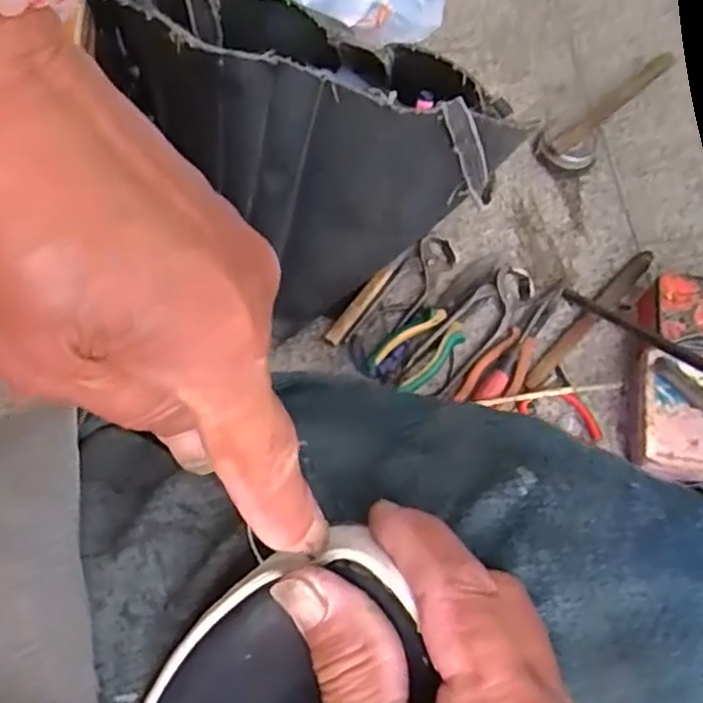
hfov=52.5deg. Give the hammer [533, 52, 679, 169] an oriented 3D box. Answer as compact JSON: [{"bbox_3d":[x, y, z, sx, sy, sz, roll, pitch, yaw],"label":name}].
[{"bbox_3d":[0.320,-0.295,0.856,0.240,0.032,0.059,-39,74,-17],"label":"hammer"}]

